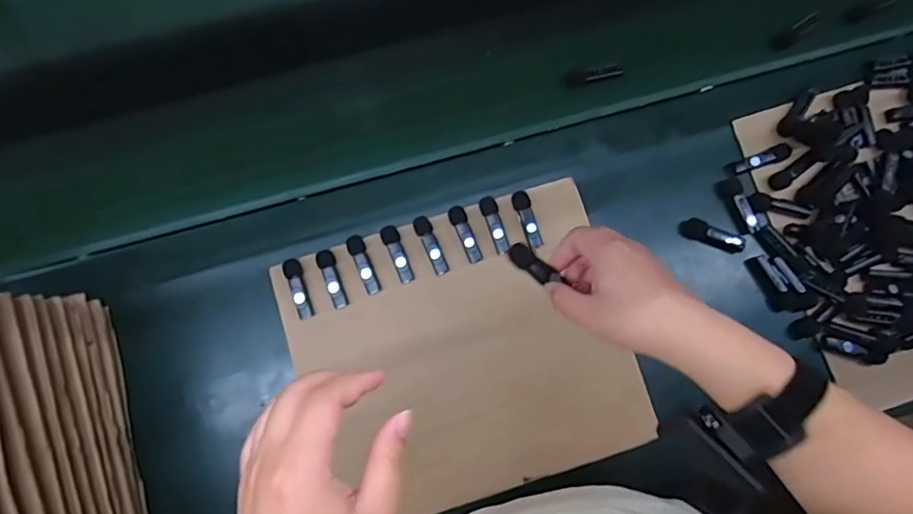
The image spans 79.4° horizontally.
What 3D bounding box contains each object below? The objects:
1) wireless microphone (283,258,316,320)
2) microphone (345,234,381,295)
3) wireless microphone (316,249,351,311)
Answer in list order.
[{"bbox_3d":[-0.169,0.034,0.591,0.019,0.011,0.065,-16,79,-3],"label":"wireless microphone"},{"bbox_3d":[-0.100,0.008,0.595,0.018,0.010,0.066,-24,79,-5],"label":"microphone"},{"bbox_3d":[-0.133,0.024,0.592,0.019,0.010,0.064,-19,79,-4],"label":"wireless microphone"}]

